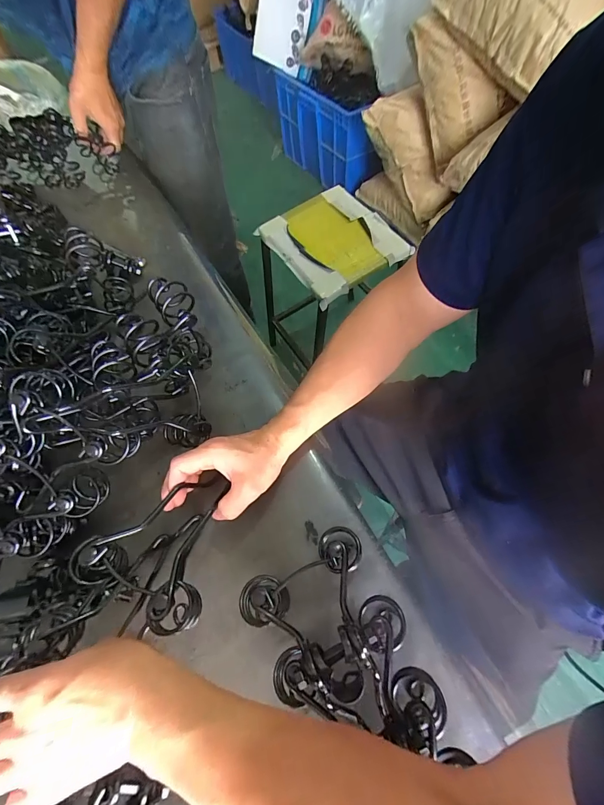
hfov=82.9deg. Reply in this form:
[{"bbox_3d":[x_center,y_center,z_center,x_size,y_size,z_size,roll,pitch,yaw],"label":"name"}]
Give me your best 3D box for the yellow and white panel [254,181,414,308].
[{"bbox_3d":[0.081,-0.425,0.888,0.279,0.026,0.305,-33,68,-11],"label":"yellow and white panel"}]

